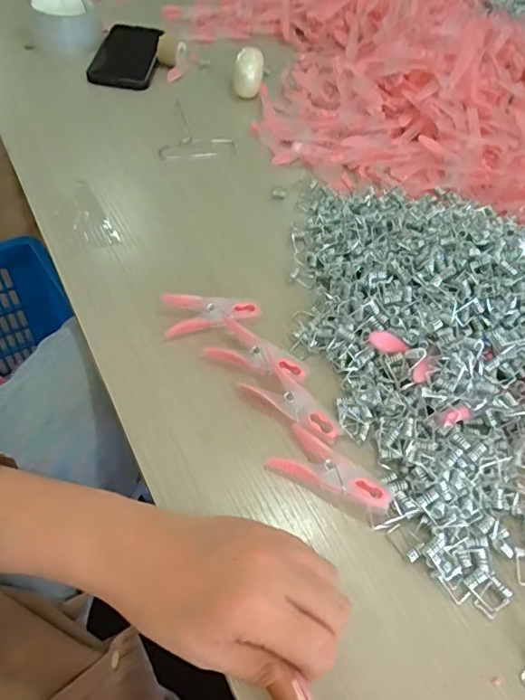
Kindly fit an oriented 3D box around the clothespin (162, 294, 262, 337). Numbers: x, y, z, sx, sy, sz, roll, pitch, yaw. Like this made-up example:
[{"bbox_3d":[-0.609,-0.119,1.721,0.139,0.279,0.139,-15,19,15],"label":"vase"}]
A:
[{"bbox_3d":[-0.039,-0.030,0.408,0.075,0.013,0.034,-2,53,-10],"label":"clothespin"}]

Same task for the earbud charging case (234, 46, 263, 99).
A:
[{"bbox_3d":[-0.017,-0.352,0.644,0.032,0.038,0.060,8,52,-2],"label":"earbud charging case"}]

